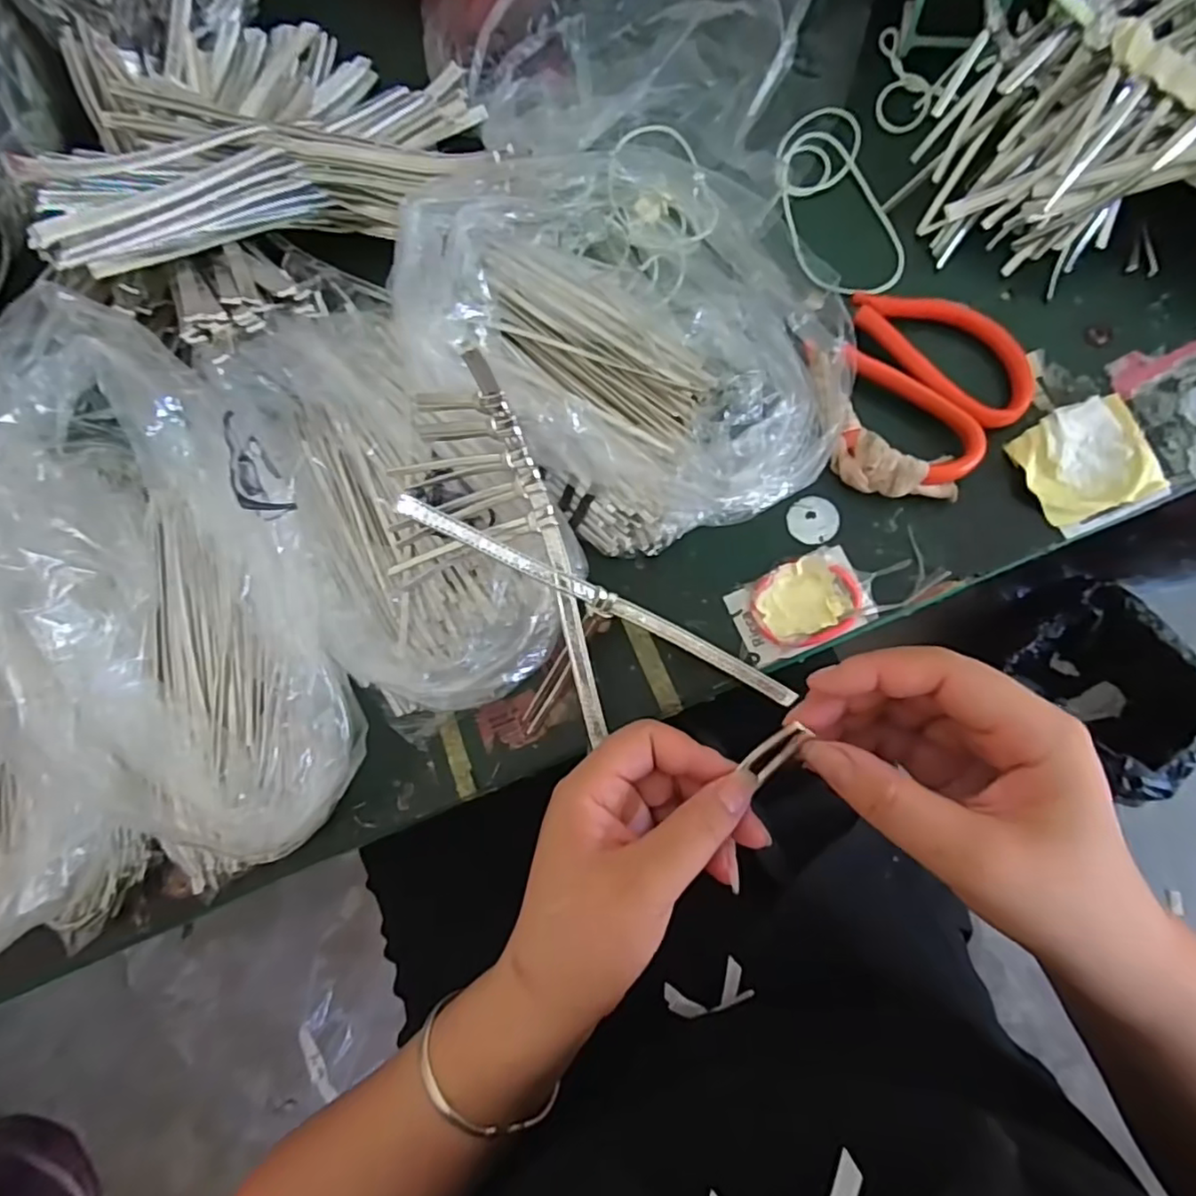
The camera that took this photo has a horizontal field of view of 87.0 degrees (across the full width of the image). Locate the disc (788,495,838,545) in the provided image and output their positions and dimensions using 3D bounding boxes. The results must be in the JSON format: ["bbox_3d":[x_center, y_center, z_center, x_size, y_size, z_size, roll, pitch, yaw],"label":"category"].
[{"bbox_3d":[0.108,-0.039,0.315,0.024,0.004,0.024,-1,81,8],"label":"disc"}]

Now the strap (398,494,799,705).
[{"bbox_3d":[0.005,0.003,0.288,0.198,0.014,0.011,26,88,-12],"label":"strap"}]

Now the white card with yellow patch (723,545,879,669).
[{"bbox_3d":[0.098,0.004,0.308,0.064,0.008,0.042,-23,78,4],"label":"white card with yellow patch"}]

